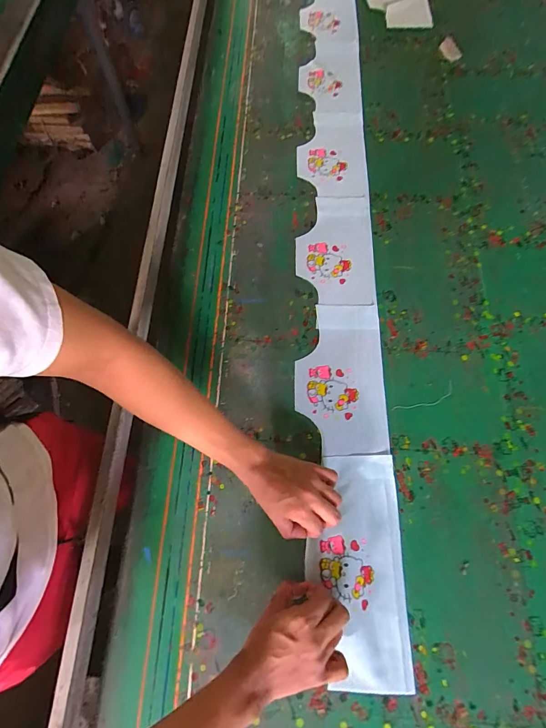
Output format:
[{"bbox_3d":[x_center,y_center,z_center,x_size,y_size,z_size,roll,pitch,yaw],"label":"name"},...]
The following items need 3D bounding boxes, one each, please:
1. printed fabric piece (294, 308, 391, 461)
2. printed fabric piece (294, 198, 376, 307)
[{"bbox_3d":[0.116,0.018,0.628,0.151,0.005,0.269,1,70,0],"label":"printed fabric piece"},{"bbox_3d":[0.122,-0.234,0.718,0.148,0.009,0.258,3,70,0],"label":"printed fabric piece"}]

